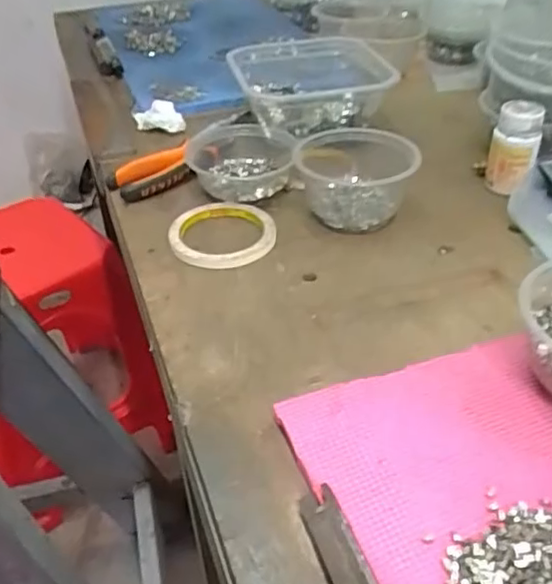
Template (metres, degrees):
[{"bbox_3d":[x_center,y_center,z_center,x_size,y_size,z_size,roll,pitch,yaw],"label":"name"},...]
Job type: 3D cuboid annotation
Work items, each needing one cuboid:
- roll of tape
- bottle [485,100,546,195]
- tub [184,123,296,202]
[{"bbox_3d":[-0.049,-0.055,0.586,0.095,0.013,0.094,-1,39,1],"label":"roll of tape"},{"bbox_3d":[0.234,-0.142,0.626,0.046,0.077,0.048,12,41,16],"label":"bottle"},{"bbox_3d":[-0.037,-0.138,0.670,0.114,0.043,0.128,-1,39,1],"label":"tub"}]

